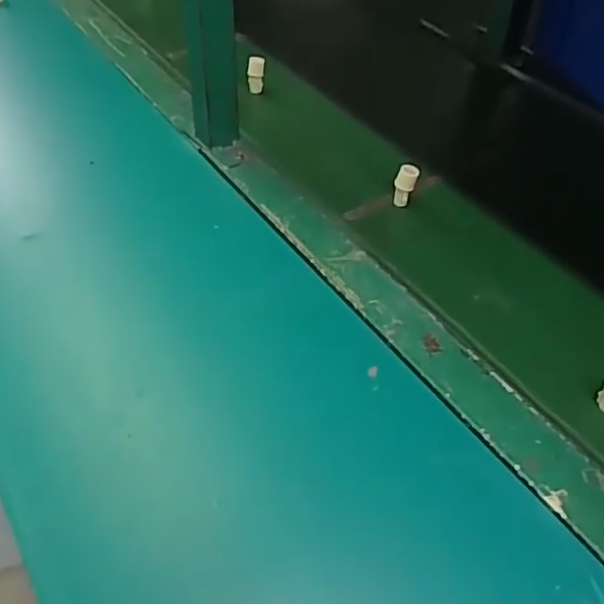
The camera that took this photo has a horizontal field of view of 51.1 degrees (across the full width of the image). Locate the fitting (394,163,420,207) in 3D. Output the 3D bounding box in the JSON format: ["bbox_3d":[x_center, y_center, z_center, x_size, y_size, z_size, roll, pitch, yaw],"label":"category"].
[{"bbox_3d":[0.107,-0.120,0.649,0.023,0.041,0.021,8,51,10],"label":"fitting"}]

